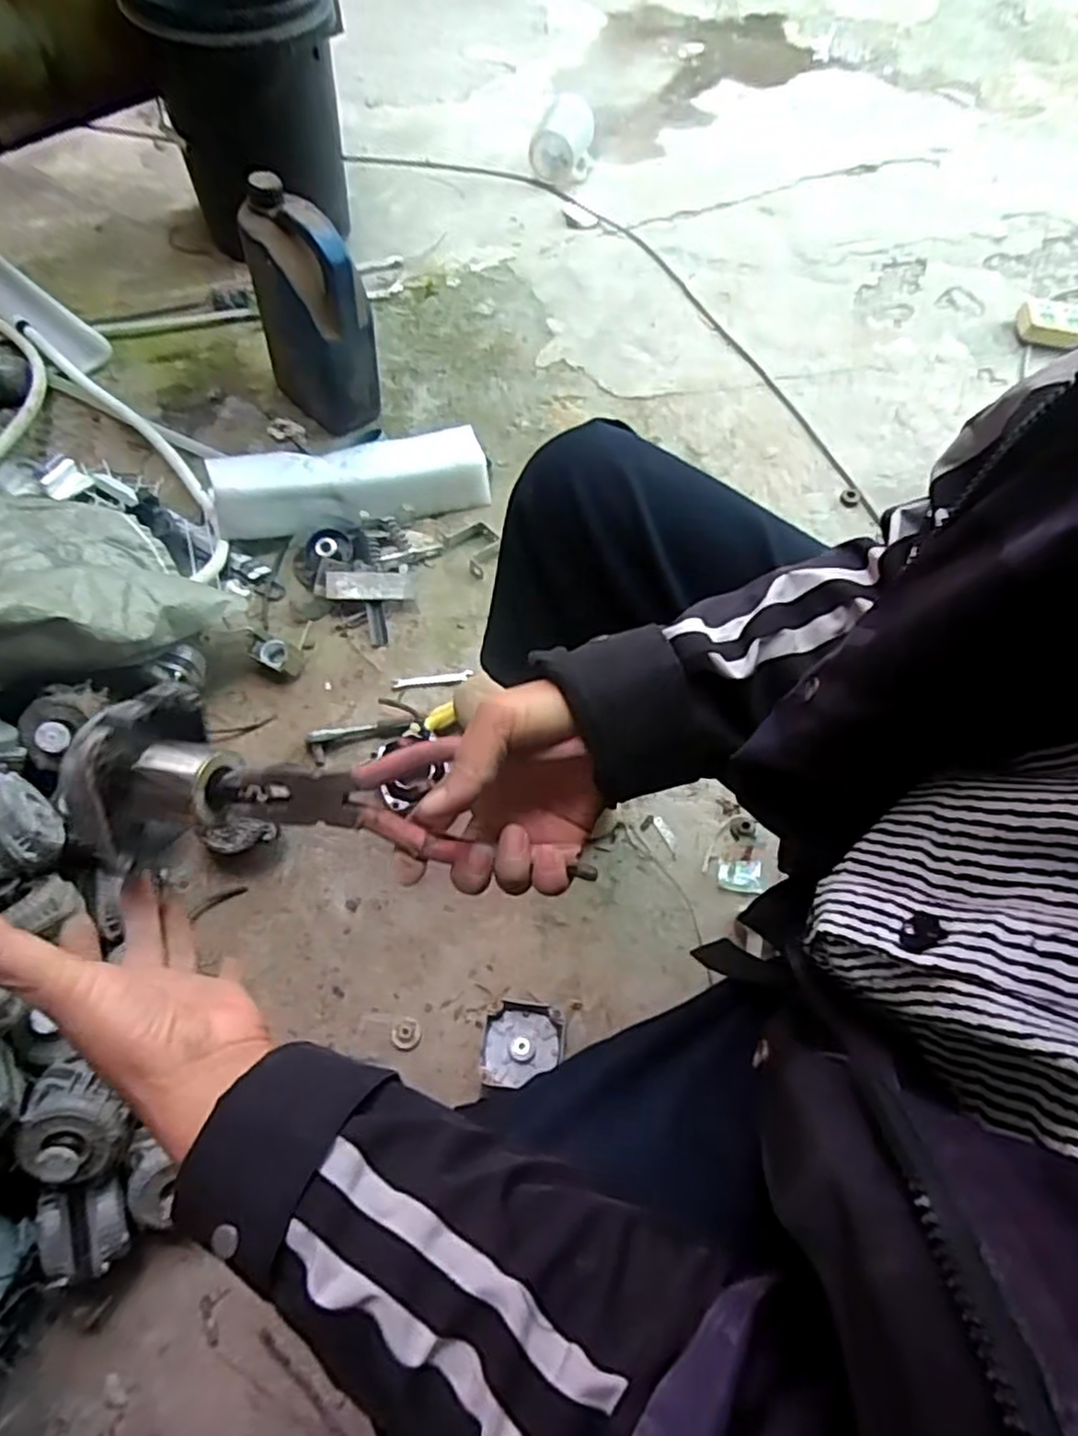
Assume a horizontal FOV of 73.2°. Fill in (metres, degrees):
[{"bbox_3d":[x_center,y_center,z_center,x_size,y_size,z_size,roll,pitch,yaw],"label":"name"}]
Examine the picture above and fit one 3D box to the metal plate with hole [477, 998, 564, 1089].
[{"bbox_3d":[-0.016,0.337,0.750,0.082,0.013,0.082,10,63,2],"label":"metal plate with hole"}]

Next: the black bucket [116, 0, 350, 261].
[{"bbox_3d":[-0.483,-1.049,1.245,0.276,0.355,0.276,-9,64,-7],"label":"black bucket"}]

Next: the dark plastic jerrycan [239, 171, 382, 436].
[{"bbox_3d":[-0.325,-0.566,1.032,0.109,0.275,0.179,-32,69,-18],"label":"dark plastic jerrycan"}]

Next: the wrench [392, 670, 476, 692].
[{"bbox_3d":[-0.138,-0.050,0.940,0.103,0.006,0.019,-7,64,-7],"label":"wrench"}]

